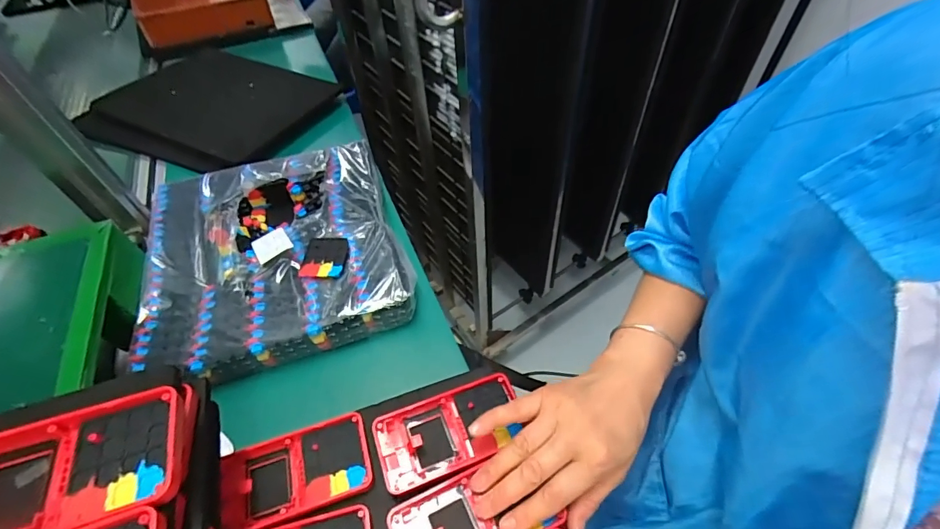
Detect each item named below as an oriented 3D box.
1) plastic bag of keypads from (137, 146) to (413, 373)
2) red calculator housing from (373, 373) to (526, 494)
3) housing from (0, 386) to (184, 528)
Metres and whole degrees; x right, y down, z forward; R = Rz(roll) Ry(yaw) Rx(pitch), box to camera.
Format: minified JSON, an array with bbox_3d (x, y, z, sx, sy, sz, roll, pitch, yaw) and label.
[{"bbox_3d":[-0.230,-0.026,0.500,0.273,0.049,0.299,-17,52,-11],"label":"plastic bag of keypads"},{"bbox_3d":[-0.016,0.139,0.354,0.119,0.019,0.066,-16,52,-10],"label":"red calculator housing"},{"bbox_3d":[-0.219,0.109,0.215,0.125,0.017,0.062,-17,52,-10],"label":"housing"}]

